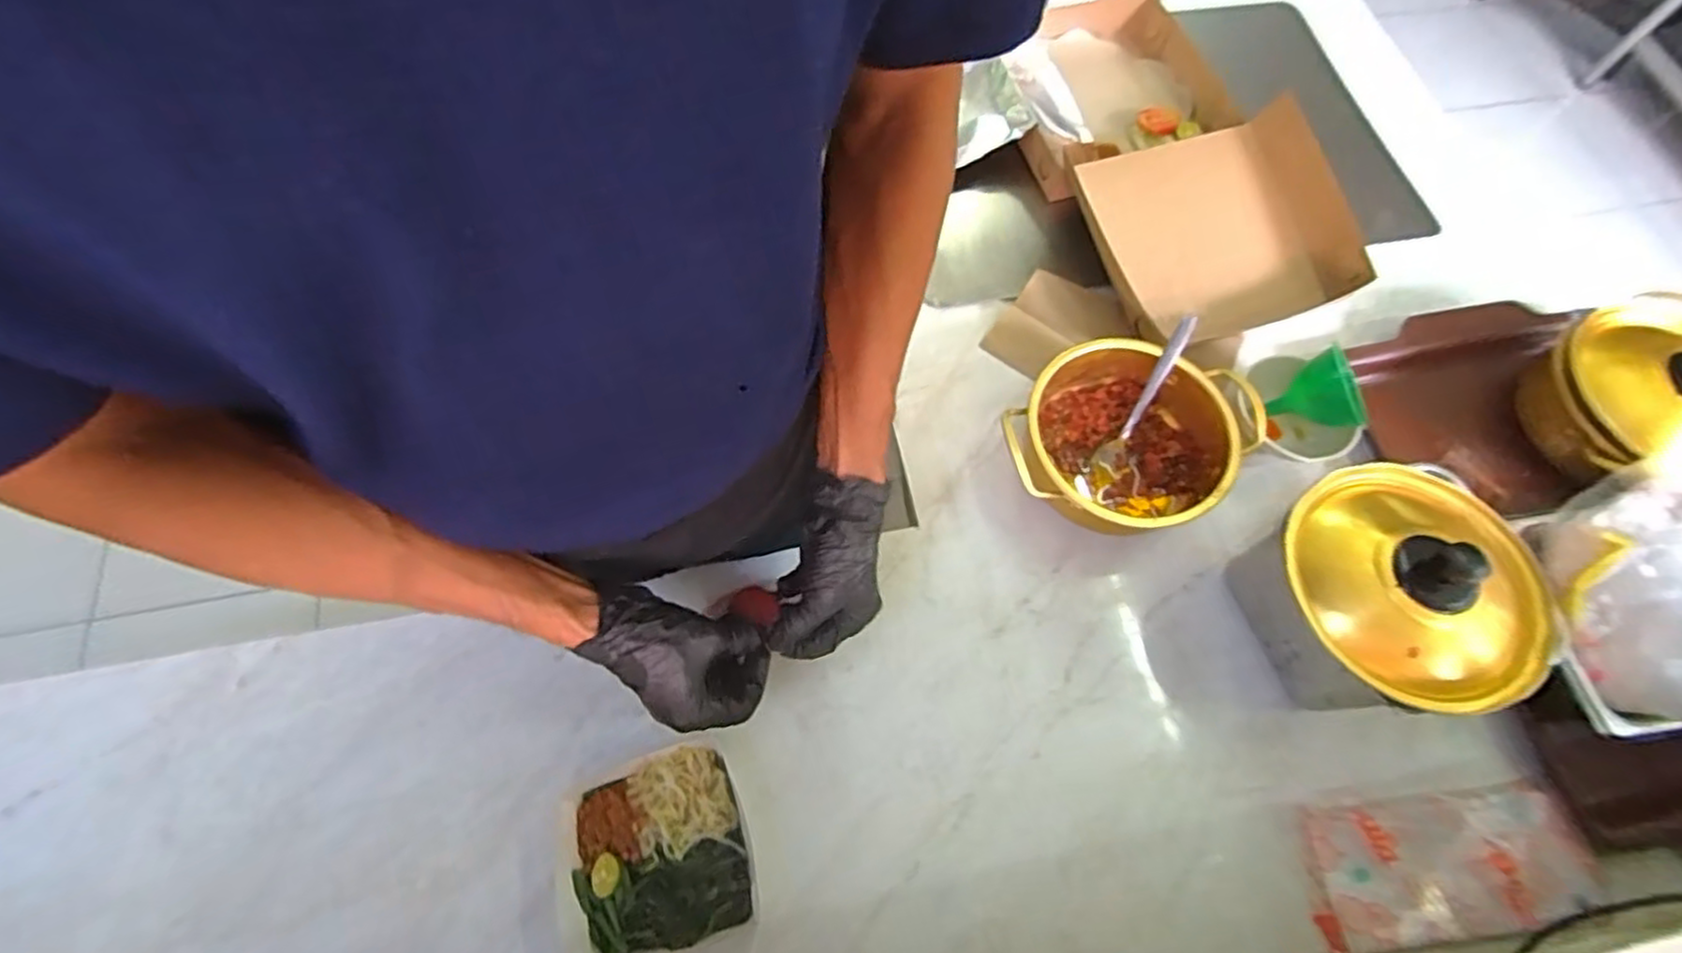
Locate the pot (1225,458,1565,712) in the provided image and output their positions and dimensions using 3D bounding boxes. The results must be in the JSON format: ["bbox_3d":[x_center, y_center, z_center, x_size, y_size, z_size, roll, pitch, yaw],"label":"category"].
[{"bbox_3d":[0.404,0.090,0.544,0.161,0.174,0.164,1,67,-1],"label":"pot"}]

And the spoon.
[{"bbox_3d":[0.274,-0.072,0.645,0.028,0.025,0.148,29,106,10],"label":"spoon"}]

